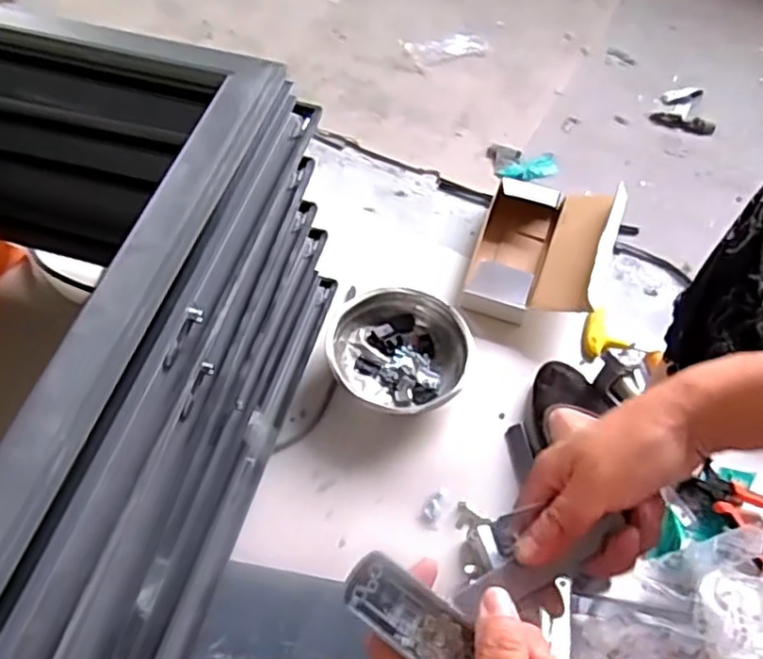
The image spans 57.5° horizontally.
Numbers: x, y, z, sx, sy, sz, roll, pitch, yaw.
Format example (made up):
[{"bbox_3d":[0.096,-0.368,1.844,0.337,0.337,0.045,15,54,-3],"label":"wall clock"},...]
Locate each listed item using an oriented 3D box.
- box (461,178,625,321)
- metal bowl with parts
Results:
[{"bbox_3d":[0.237,-0.120,1.007,0.188,0.103,0.226,15,57,9],"label":"box"},{"bbox_3d":[0.022,0.037,0.914,0.174,0.075,0.183,0,56,-1],"label":"metal bowl with parts"}]

